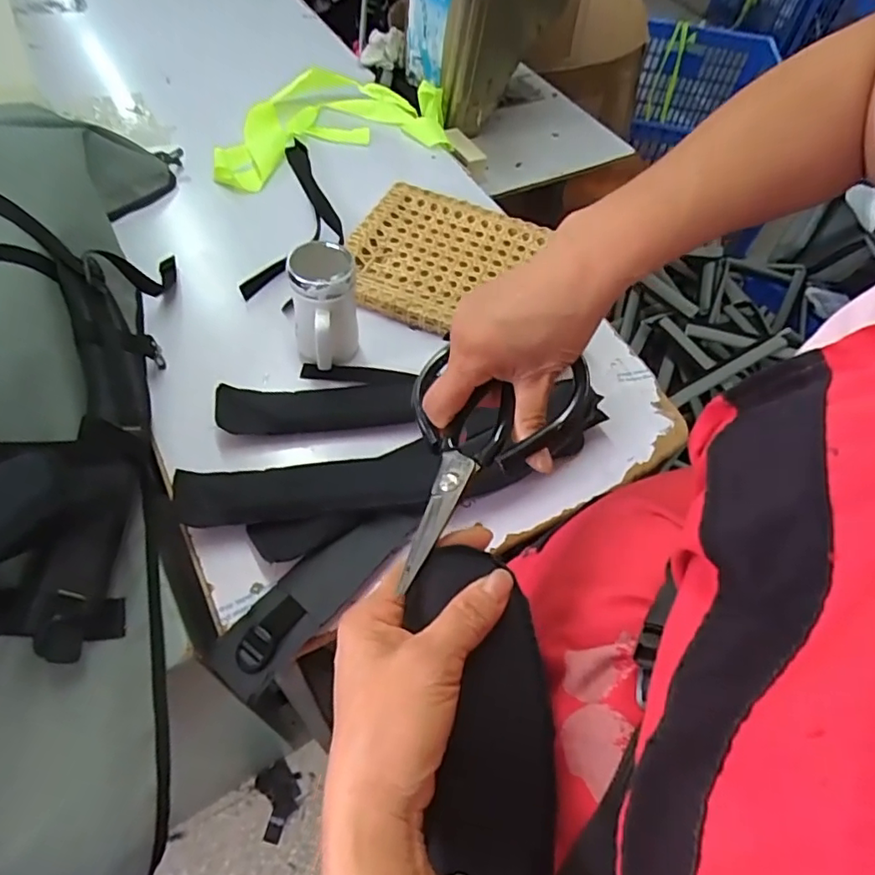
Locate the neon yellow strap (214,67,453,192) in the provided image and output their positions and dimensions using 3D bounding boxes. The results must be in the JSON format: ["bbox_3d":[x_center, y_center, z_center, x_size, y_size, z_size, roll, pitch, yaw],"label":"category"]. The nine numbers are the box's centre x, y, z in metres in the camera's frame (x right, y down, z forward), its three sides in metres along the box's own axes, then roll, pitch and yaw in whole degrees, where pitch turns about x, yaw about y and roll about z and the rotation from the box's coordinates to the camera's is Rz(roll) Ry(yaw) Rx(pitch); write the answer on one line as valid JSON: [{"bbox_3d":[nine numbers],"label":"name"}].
[{"bbox_3d":[-0.185,-0.540,0.979,0.410,0.061,0.220,-17,60,-16],"label":"neon yellow strap"}]

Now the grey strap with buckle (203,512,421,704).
[{"bbox_3d":[-0.115,0.142,0.553,0.061,0.018,0.220,38,61,20],"label":"grey strap with buckle"}]

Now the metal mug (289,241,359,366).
[{"bbox_3d":[-0.128,-0.148,0.662,0.077,0.145,0.084,-8,58,-11],"label":"metal mug"}]

